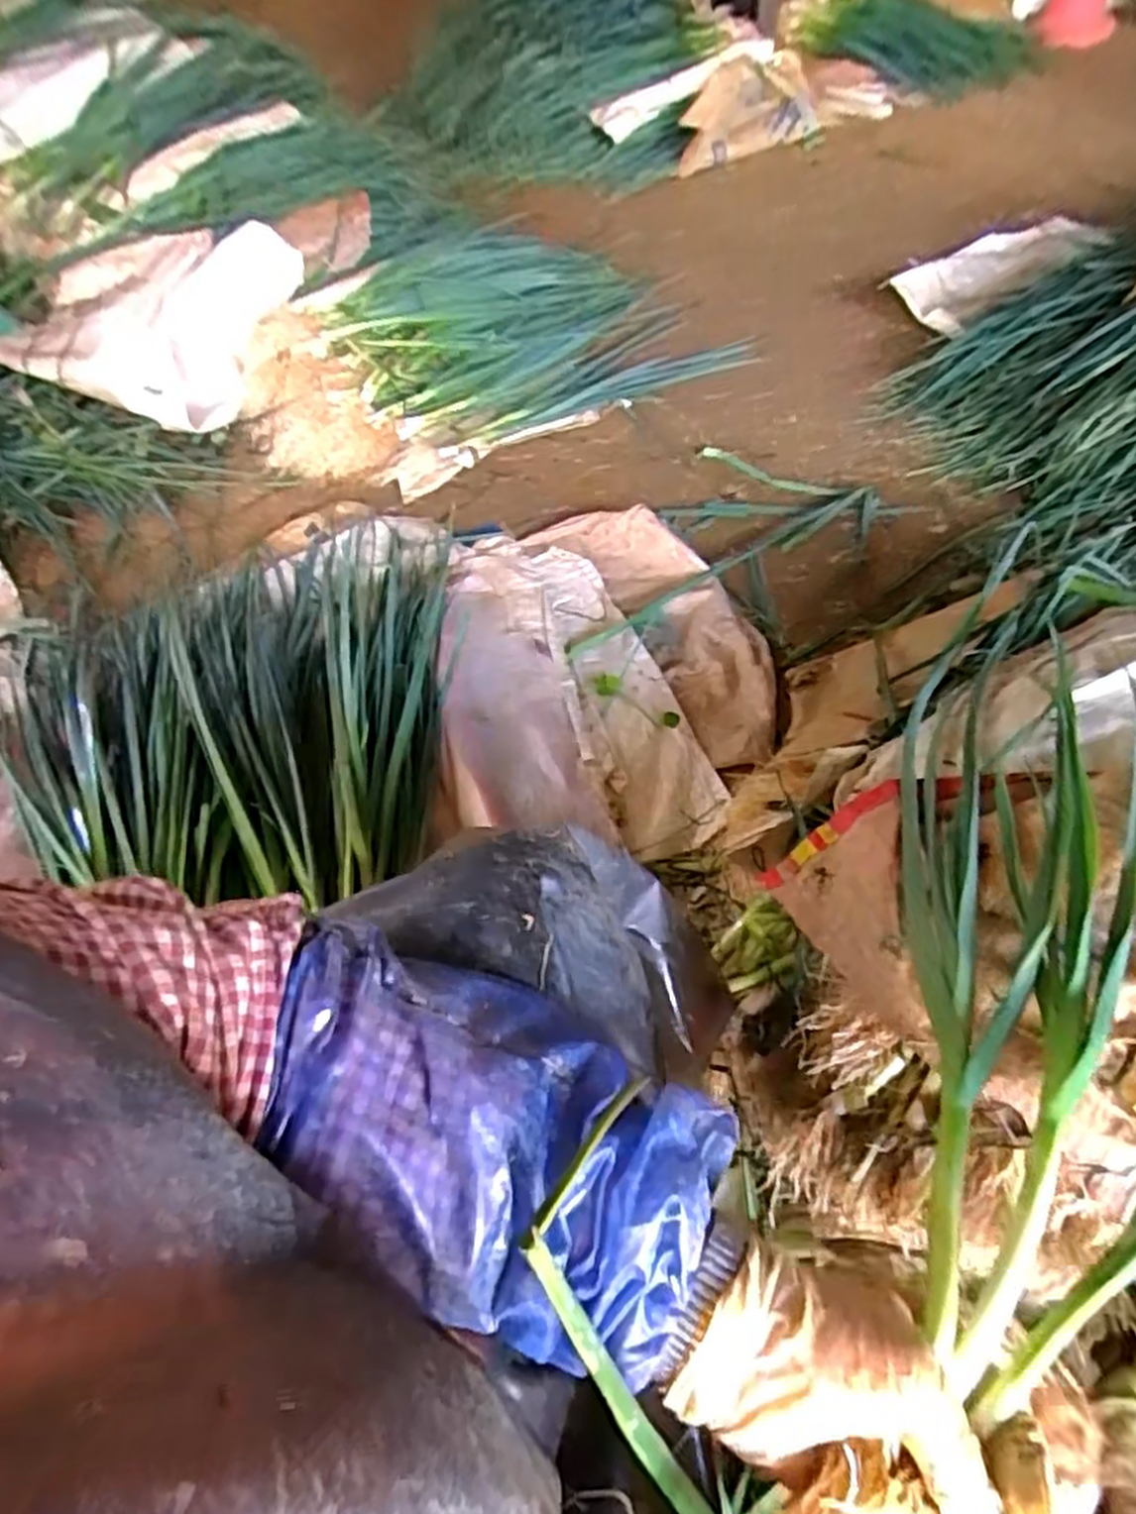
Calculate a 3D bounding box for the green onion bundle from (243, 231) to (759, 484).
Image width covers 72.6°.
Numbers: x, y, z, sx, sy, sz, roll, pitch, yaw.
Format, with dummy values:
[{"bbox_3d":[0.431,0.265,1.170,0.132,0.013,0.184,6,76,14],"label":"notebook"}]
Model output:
[{"bbox_3d":[-0.173,-0.807,1.491,0.904,0.155,0.600,-18,54,-9],"label":"green onion bundle"}]

